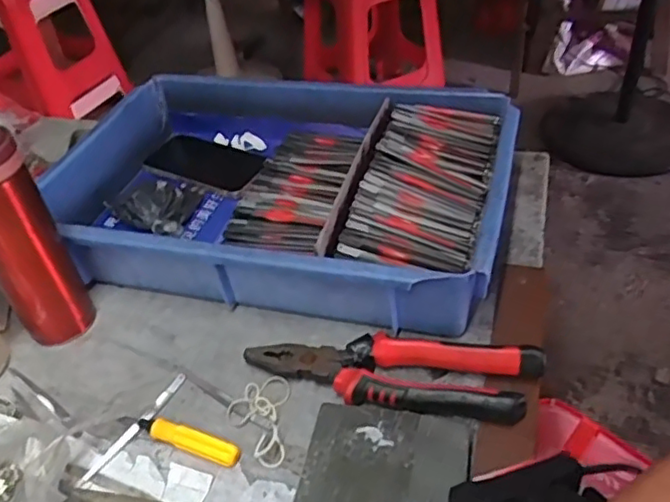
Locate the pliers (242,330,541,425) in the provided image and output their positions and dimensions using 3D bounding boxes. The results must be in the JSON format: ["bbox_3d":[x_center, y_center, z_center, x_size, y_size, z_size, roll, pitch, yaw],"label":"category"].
[{"bbox_3d":[0.040,0.091,0.478,0.217,0.030,0.059,4,42,12],"label":"pliers"}]

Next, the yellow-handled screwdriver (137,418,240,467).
[{"bbox_3d":[-0.108,0.136,0.458,0.083,0.014,0.016,11,44,19],"label":"yellow-handled screwdriver"}]

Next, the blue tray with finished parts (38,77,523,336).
[{"bbox_3d":[-0.062,-0.067,0.629,0.454,0.080,0.293,8,43,16],"label":"blue tray with finished parts"}]

